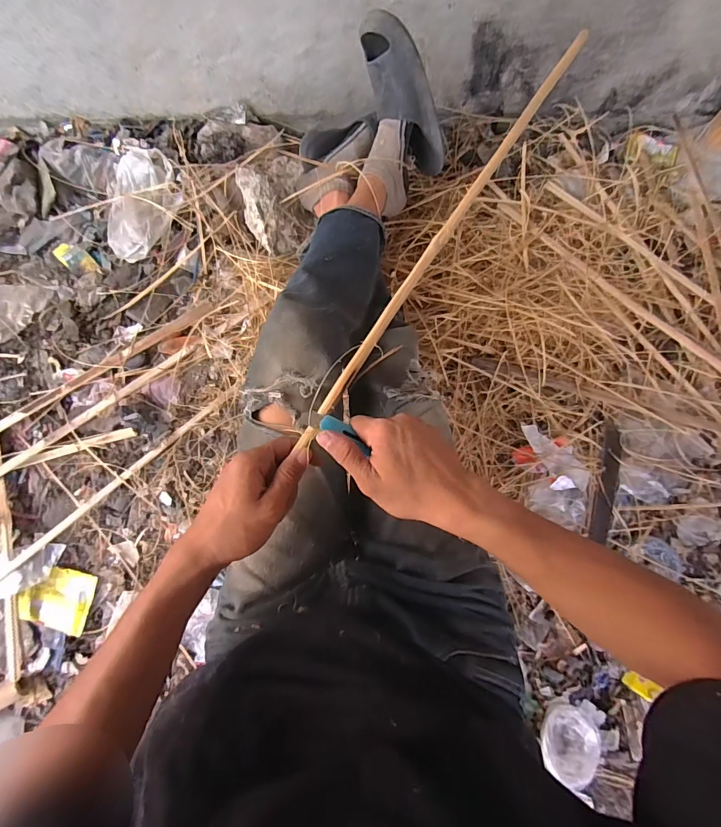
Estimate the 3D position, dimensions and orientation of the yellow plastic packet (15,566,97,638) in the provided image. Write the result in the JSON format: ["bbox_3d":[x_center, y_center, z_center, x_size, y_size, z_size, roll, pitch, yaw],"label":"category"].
[{"bbox_3d":[-0.568,0.350,0.744,0.123,0.025,0.100,13,78,3],"label":"yellow plastic packet"}]

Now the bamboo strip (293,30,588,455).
[{"bbox_3d":[0.084,-0.178,0.391,0.015,0.015,0.500,34,86,7],"label":"bamboo strip"}]

